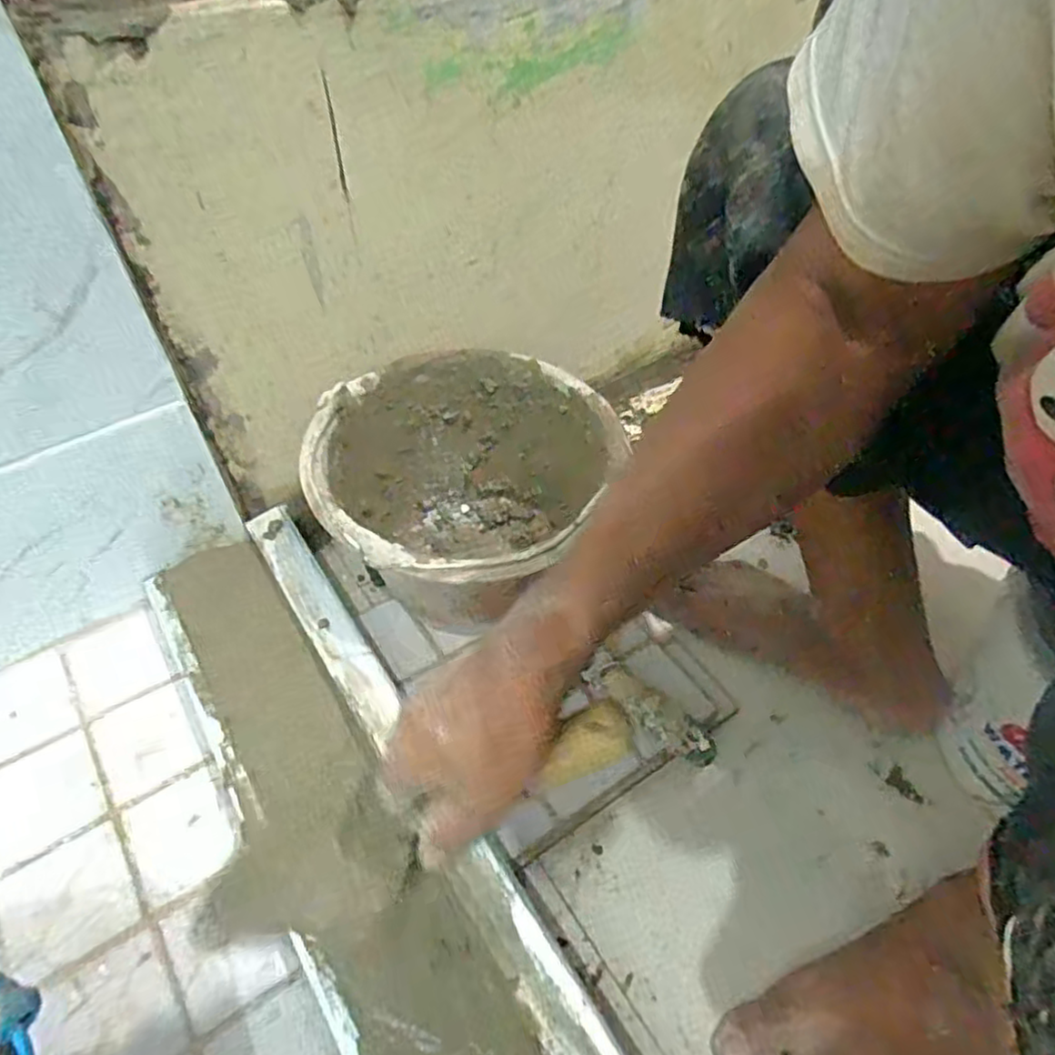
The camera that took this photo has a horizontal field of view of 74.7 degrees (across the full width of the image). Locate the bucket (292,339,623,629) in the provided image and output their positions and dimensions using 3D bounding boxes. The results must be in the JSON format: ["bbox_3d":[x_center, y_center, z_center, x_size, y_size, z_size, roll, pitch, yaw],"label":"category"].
[{"bbox_3d":[-0.059,-0.016,0.604,0.227,0.173,0.249,2,50,-3],"label":"bucket"}]

